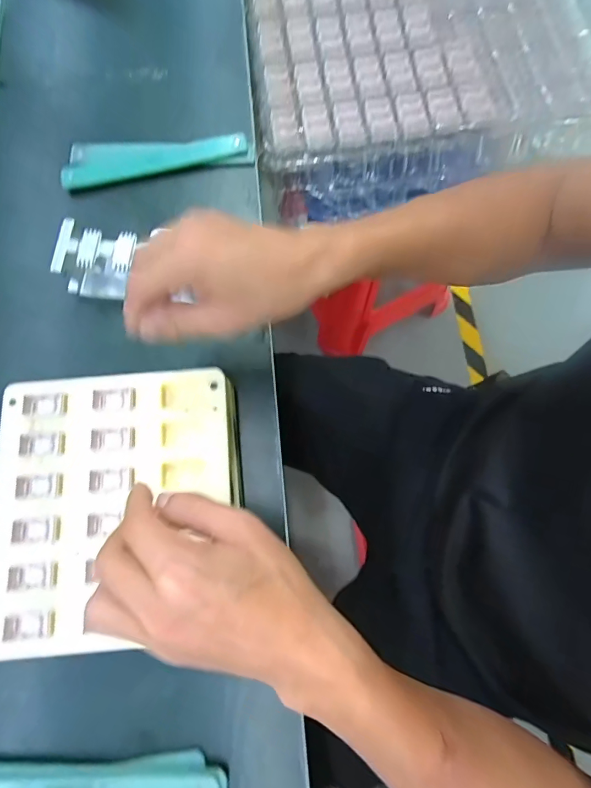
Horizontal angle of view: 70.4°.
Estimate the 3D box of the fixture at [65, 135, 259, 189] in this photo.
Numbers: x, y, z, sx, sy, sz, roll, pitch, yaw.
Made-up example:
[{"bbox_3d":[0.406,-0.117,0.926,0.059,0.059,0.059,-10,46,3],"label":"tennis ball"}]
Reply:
[{"bbox_3d":[-0.146,-0.256,0.449,0.199,0.012,0.054,-7,75,0],"label":"fixture"}]

